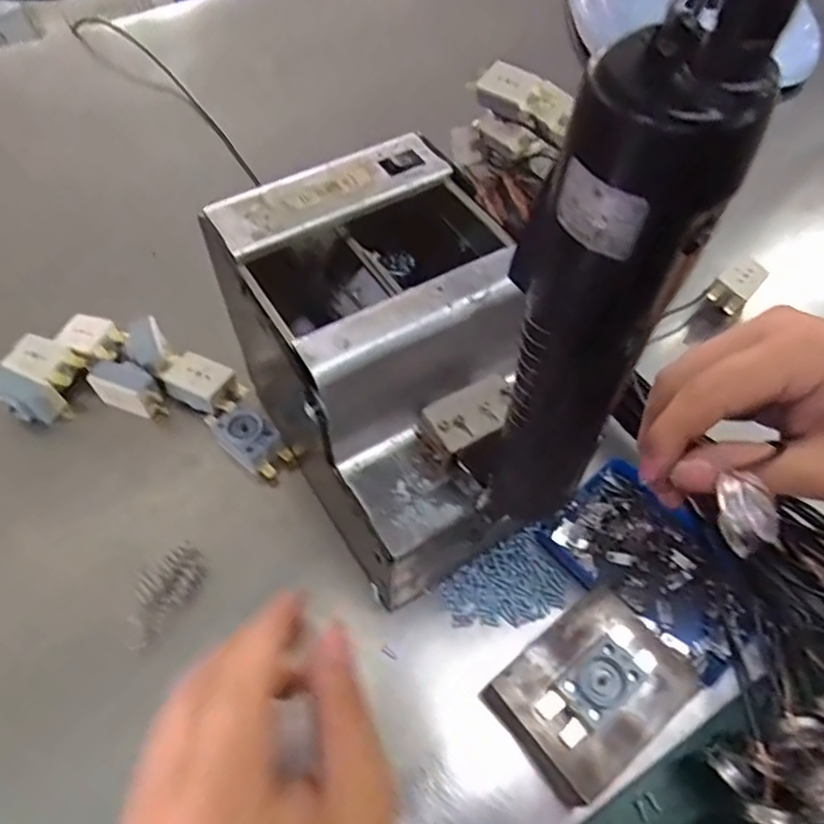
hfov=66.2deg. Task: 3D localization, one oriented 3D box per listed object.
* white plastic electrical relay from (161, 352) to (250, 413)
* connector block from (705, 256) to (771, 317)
[{"bbox_3d":[-0.134,-0.017,0.407,0.054,0.020,0.031,20,60,10],"label":"white plastic electrical relay"},{"bbox_3d":[0.227,-0.088,0.441,0.035,0.024,0.025,-37,66,-22],"label":"connector block"}]

